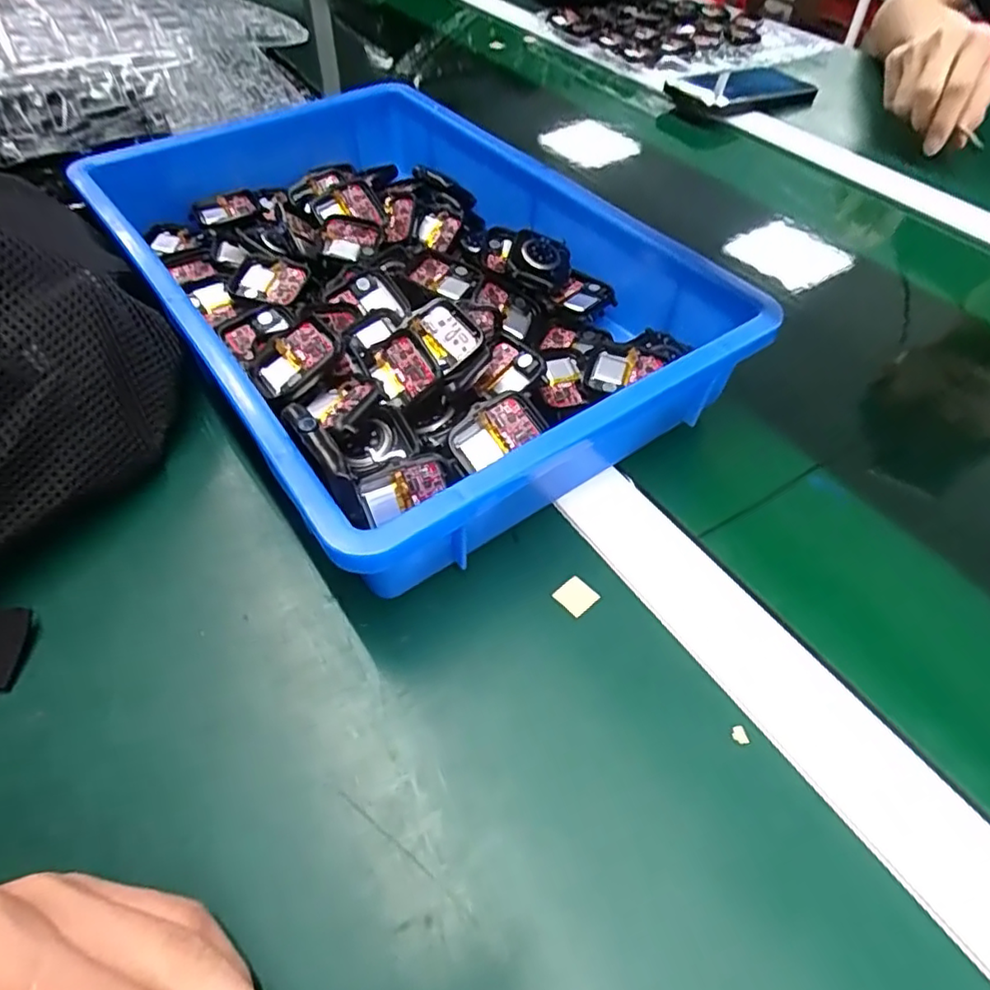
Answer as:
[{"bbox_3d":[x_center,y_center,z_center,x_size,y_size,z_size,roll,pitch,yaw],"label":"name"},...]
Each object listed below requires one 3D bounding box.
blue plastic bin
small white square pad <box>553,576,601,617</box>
[{"bbox_3d":[-0.061,-0.131,0.381,0.255,0.075,0.376,-30,58,-23],"label":"blue plastic bin"},{"bbox_3d":[0.036,0.045,0.279,0.015,0.004,0.015,-38,68,-22],"label":"small white square pad"}]

